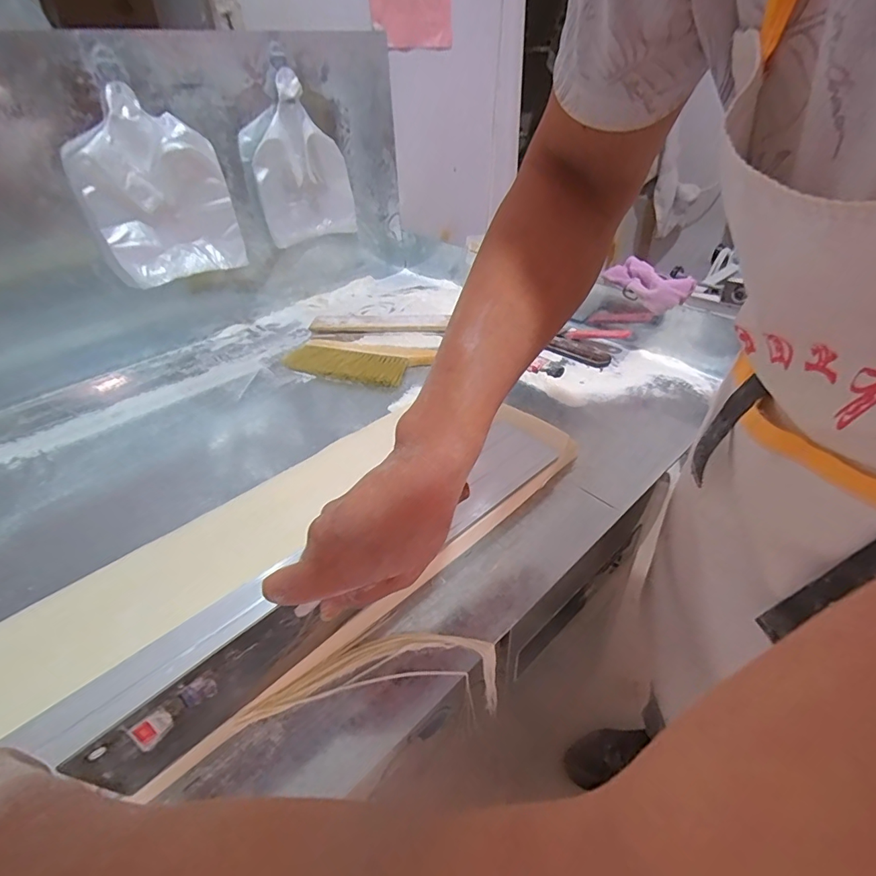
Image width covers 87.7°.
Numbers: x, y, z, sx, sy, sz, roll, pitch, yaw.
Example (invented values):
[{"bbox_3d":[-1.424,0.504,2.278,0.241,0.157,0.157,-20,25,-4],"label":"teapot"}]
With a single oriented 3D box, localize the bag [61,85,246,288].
[{"bbox_3d":[-0.436,-0.378,0.711,0.201,0.239,0.061,-21,41,-21],"label":"bag"}]

